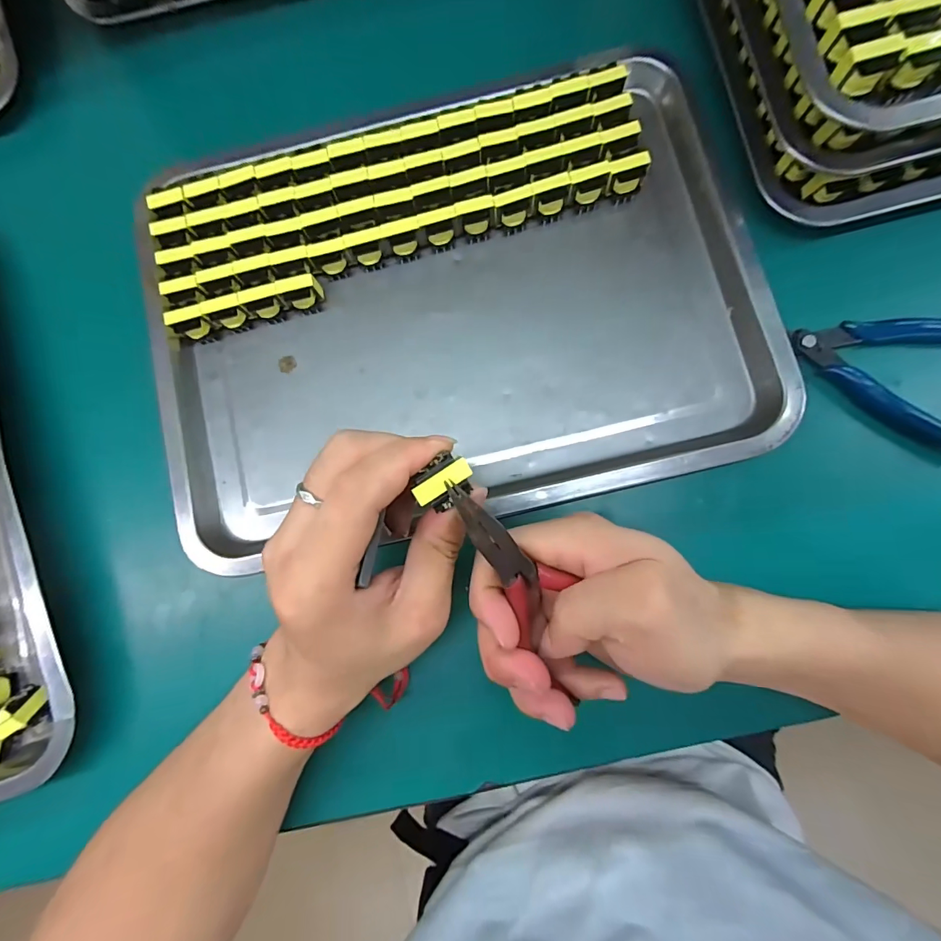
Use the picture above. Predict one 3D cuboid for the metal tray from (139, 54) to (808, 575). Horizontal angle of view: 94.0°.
[{"bbox_3d":[-0.014,-0.102,0.282,0.372,0.027,0.263,-13,84,2],"label":"metal tray"}]

